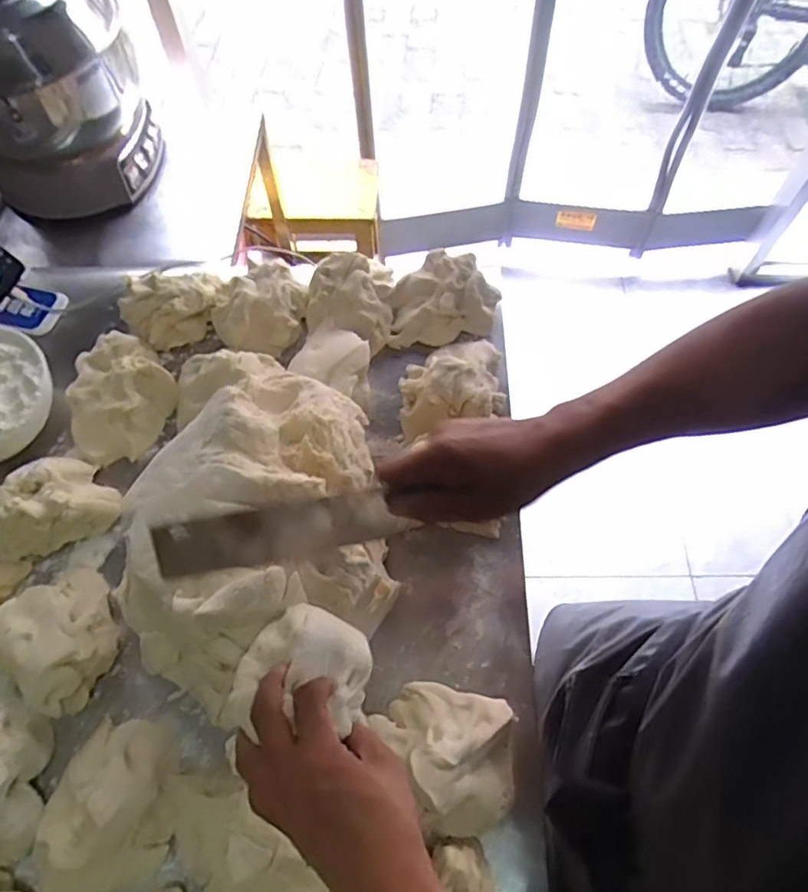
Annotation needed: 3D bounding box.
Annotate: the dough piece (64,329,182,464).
[{"bbox_3d":[-0.343,-0.058,0.700,0.129,0.058,0.128,0,62,0],"label":"dough piece"}]

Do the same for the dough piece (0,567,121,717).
[{"bbox_3d":[-0.344,0.182,0.578,0.120,0.056,0.116,0,62,0],"label":"dough piece"}]

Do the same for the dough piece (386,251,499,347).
[{"bbox_3d":[0.052,-0.191,0.749,0.140,0.064,0.109,-1,62,0],"label":"dough piece"}]

